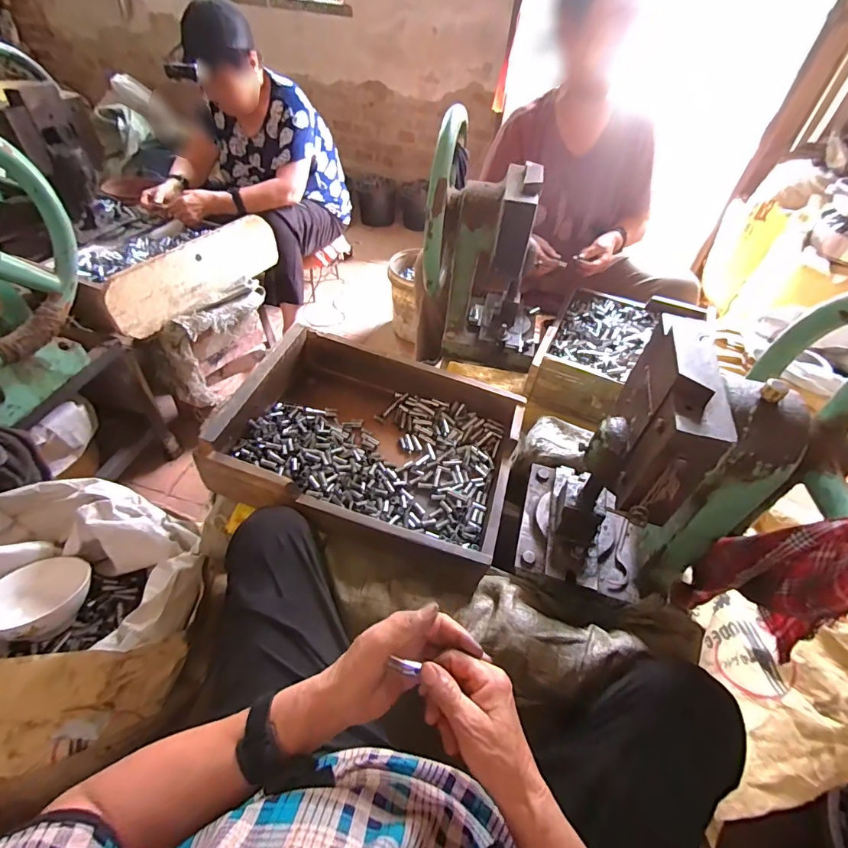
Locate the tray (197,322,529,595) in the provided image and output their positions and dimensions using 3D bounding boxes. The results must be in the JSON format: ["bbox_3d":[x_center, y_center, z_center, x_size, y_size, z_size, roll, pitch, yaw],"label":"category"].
[{"bbox_3d":[-0.078,0.032,0.771,0.448,0.148,0.352,23,48,0],"label":"tray"}]

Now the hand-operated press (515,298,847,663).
[{"bbox_3d":[0.300,0.049,0.533,0.268,0.432,0.313,14,48,9],"label":"hand-operated press"}]

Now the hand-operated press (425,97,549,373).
[{"bbox_3d":[0.146,-0.343,0.926,0.248,0.420,0.257,12,47,7],"label":"hand-operated press"}]

